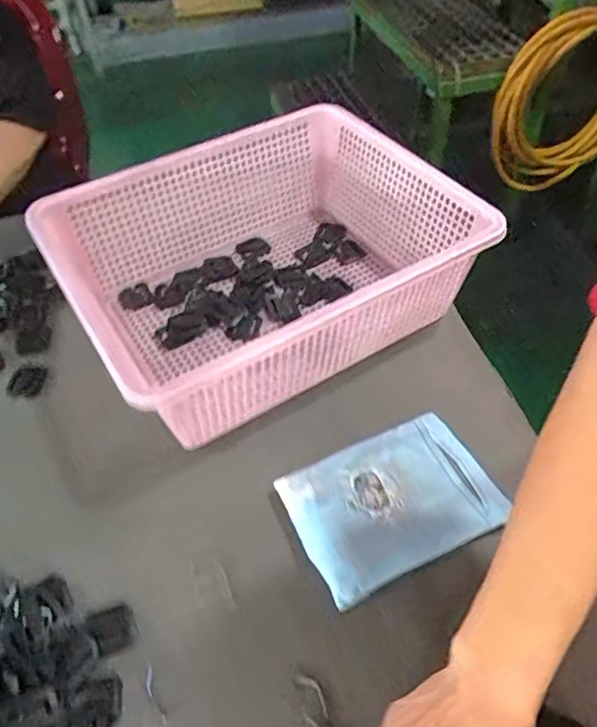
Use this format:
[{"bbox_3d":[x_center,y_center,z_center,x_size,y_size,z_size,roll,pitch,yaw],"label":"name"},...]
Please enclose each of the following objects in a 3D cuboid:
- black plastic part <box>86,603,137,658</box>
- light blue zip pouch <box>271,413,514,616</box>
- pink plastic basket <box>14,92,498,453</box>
[{"bbox_3d":[-0.139,0.197,0.436,0.030,0.006,0.033,-27,56,-16],"label":"black plastic part"},{"bbox_3d":[0.075,0.113,0.480,0.158,0.033,0.112,-23,55,-14],"label":"light blue zip pouch"},{"bbox_3d":[-0.035,-0.105,0.602,0.388,0.129,0.304,-23,52,-24],"label":"pink plastic basket"}]

